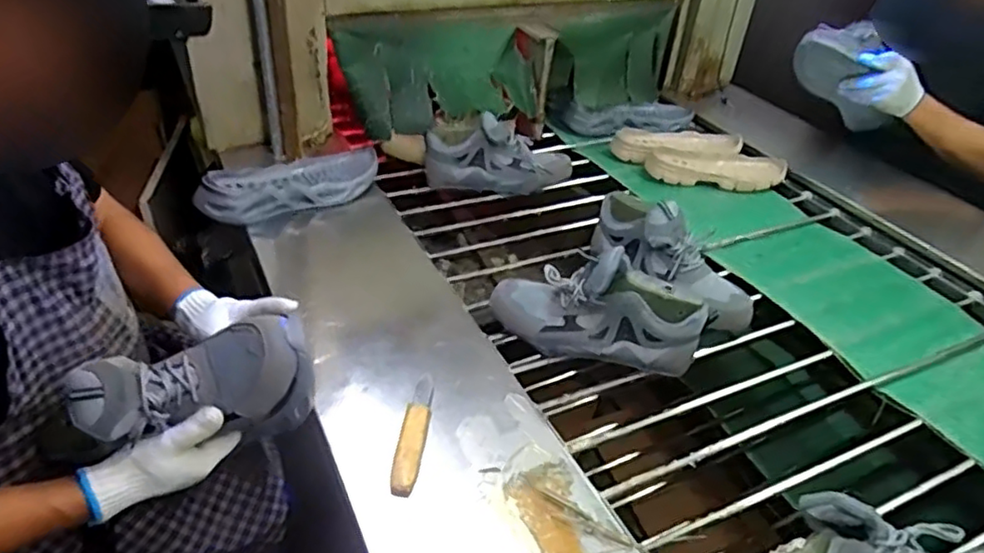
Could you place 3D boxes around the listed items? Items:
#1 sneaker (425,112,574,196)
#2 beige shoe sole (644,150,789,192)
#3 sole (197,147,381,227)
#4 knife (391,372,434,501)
[{"bbox_3d":[0.017,-0.235,1.256,0.291,0.123,0.103,1,36,-7],"label":"sneaker"},{"bbox_3d":[0.479,-0.229,1.367,0.294,0.057,0.104,6,36,0],"label":"beige shoe sole"},{"bbox_3d":[-0.353,-0.165,1.133,0.323,0.054,0.142,-21,43,-36],"label":"sole"},{"bbox_3d":[-0.087,0.172,0.721,0.028,0.009,0.169,8,34,1],"label":"knife"}]

